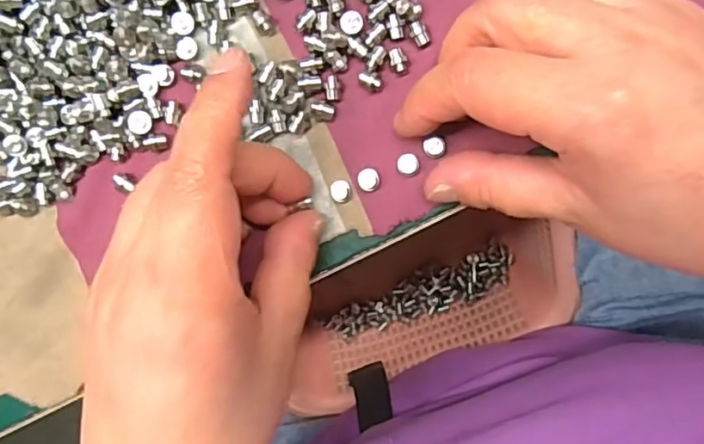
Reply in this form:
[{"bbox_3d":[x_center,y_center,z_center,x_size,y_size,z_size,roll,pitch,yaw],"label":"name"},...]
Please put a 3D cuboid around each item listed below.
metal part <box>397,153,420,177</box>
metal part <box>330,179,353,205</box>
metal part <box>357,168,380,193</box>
[{"bbox_3d":[0.021,-0.021,0.227,0.008,0.004,0.009,-8,93,6],"label":"metal part"},{"bbox_3d":[-0.004,-0.011,0.231,0.007,0.006,0.009,-14,93,6],"label":"metal part"},{"bbox_3d":[0.006,-0.015,0.229,0.008,0.006,0.009,-7,93,6],"label":"metal part"}]

